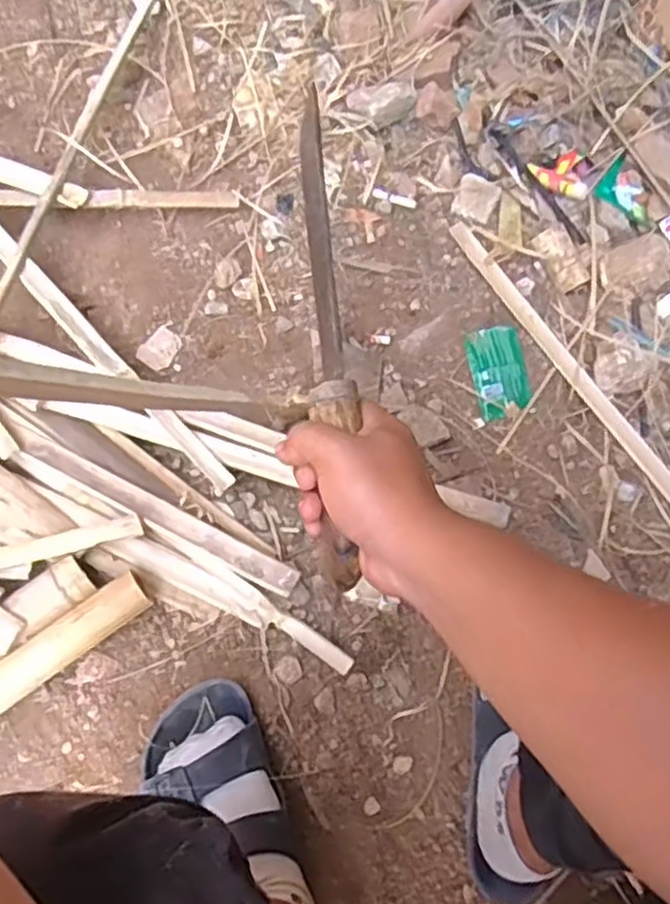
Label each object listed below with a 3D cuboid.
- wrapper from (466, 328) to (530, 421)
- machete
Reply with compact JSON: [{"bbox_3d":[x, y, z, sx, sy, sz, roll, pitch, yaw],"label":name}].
[{"bbox_3d":[0.173,-0.085,0.775,0.055,0.006,0.094,-13,73,-6],"label":"wrapper"},{"bbox_3d":[-0.005,-0.082,0.471,0.027,0.027,0.327,-4,77,-3],"label":"machete"}]

